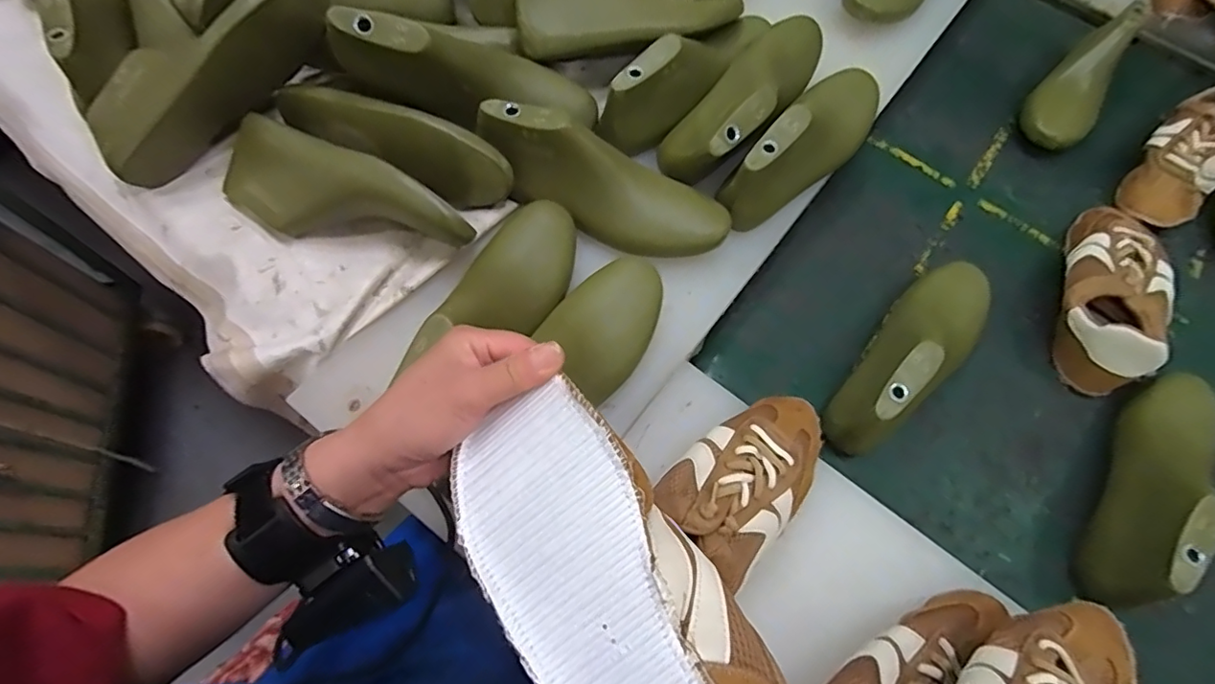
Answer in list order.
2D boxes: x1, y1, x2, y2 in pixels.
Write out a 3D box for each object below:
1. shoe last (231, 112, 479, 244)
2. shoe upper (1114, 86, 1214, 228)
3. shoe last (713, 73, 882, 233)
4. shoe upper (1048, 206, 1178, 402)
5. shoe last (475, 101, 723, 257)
[{"bbox_3d":[-0.246,-0.126,0.500,0.237,0.076,0.077,26,68,8],"label":"shoe last"},{"bbox_3d":[0.712,-0.227,0.679,0.237,0.067,0.100,-39,74,-18],"label":"shoe upper"},{"bbox_3d":[0.209,-0.211,0.559,0.080,0.081,0.254,37,69,12],"label":"shoe last"},{"bbox_3d":[0.537,-0.055,0.586,0.104,0.070,0.230,34,69,11],"label":"shoe upper"},{"bbox_3d":[-0.006,-0.148,0.519,0.242,0.072,0.072,25,67,-7],"label":"shoe last"}]

